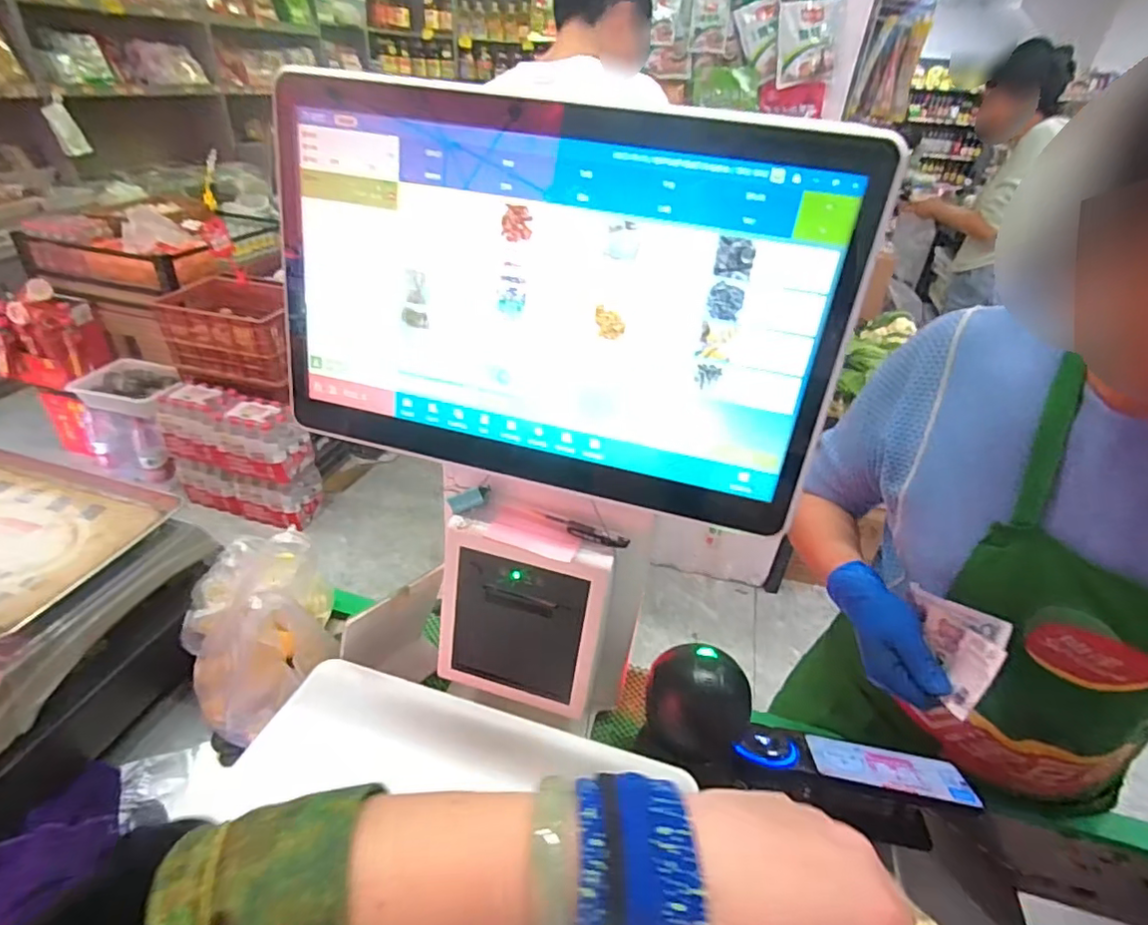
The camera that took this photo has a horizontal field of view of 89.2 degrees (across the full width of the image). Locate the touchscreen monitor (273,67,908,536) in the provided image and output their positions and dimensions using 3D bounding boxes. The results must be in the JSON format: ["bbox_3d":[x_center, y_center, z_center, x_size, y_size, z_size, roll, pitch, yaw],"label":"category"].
[{"bbox_3d":[-0.021,-0.098,0.376,0.367,0.232,0.053,13,35,13],"label":"touchscreen monitor"}]

